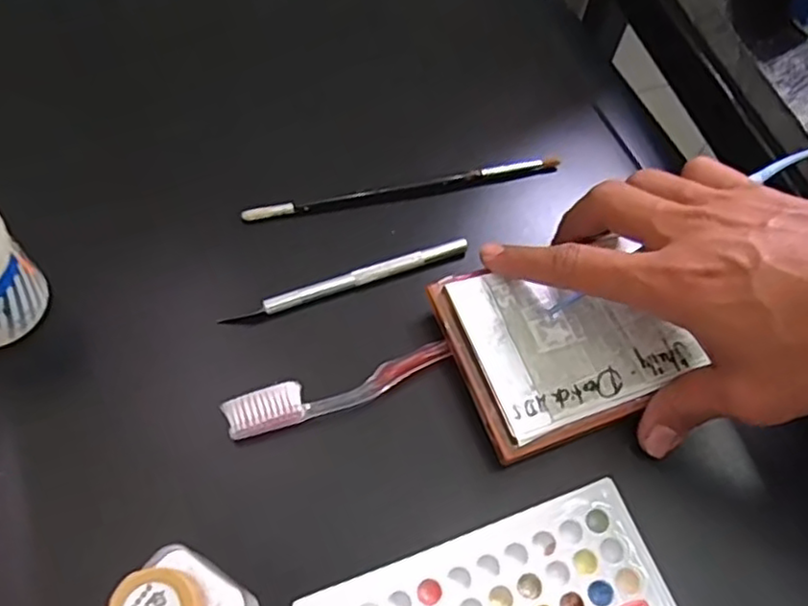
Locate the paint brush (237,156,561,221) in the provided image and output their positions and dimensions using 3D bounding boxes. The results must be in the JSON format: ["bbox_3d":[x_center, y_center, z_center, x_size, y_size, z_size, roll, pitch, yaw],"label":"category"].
[{"bbox_3d":[0.001,-0.068,0.388,0.187,0.009,0.008,-11,63,-10],"label":"paint brush"}]

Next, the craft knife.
[{"bbox_3d":[-0.028,-0.012,0.356,0.135,0.008,0.008,-18,65,-13],"label":"craft knife"}]

